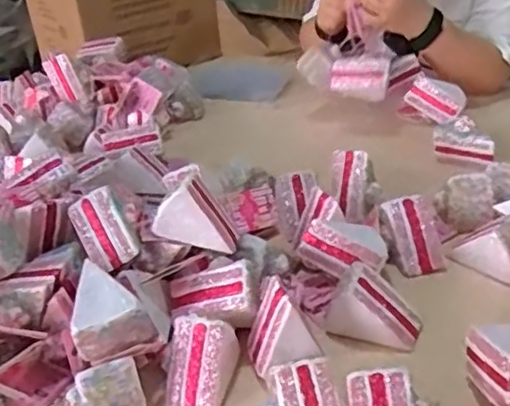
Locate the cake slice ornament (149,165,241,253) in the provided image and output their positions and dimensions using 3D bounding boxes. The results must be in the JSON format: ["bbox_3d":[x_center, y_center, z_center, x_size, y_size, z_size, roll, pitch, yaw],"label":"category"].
[{"bbox_3d":[-0.057,0.013,0.678,0.094,0.067,0.040,25,15,-7],"label":"cake slice ornament"}]

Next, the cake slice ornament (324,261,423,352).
[{"bbox_3d":[0.119,0.103,0.636,0.088,0.065,0.051,9,34,23],"label":"cake slice ornament"}]

